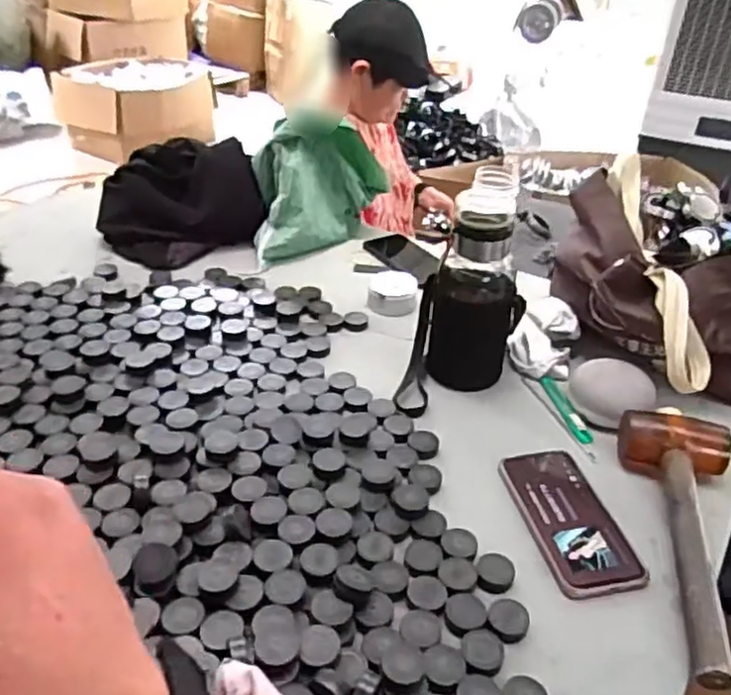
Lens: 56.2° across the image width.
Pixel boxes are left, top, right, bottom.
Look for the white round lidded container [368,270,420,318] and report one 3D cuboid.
[{"bbox_3d":[0.038,-0.077,0.963,0.067,0.035,0.072,3,34,-2],"label":"white round lidded container"}]

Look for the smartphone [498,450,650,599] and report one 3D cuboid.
[{"bbox_3d":[0.191,0.159,0.647,0.081,0.016,0.160,-4,35,-12],"label":"smartphone"}]

